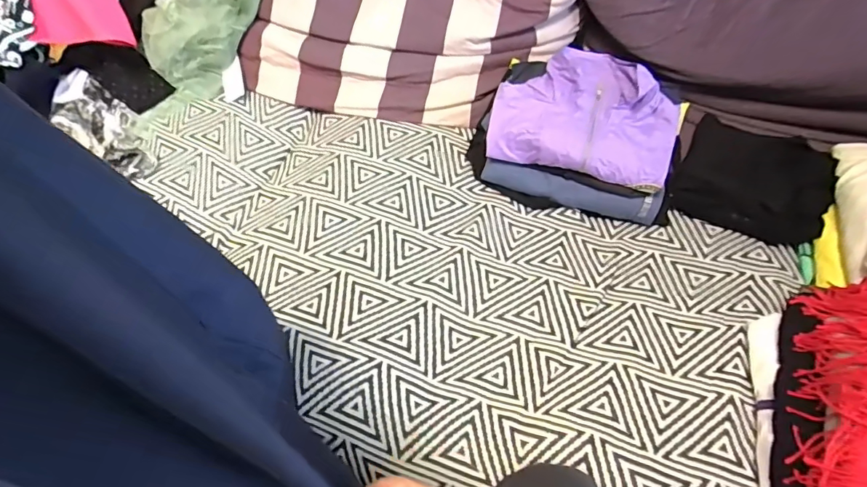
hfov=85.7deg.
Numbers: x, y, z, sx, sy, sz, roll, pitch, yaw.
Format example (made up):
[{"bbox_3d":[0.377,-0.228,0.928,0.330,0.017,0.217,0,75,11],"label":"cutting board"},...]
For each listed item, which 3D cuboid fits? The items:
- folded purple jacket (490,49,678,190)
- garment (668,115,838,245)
[{"bbox_3d":[0.250,-0.222,0.775,0.293,0.053,0.219,17,81,10],"label":"folded purple jacket"},{"bbox_3d":[0.535,-0.114,0.792,0.216,0.100,0.176,23,56,15],"label":"garment"}]

